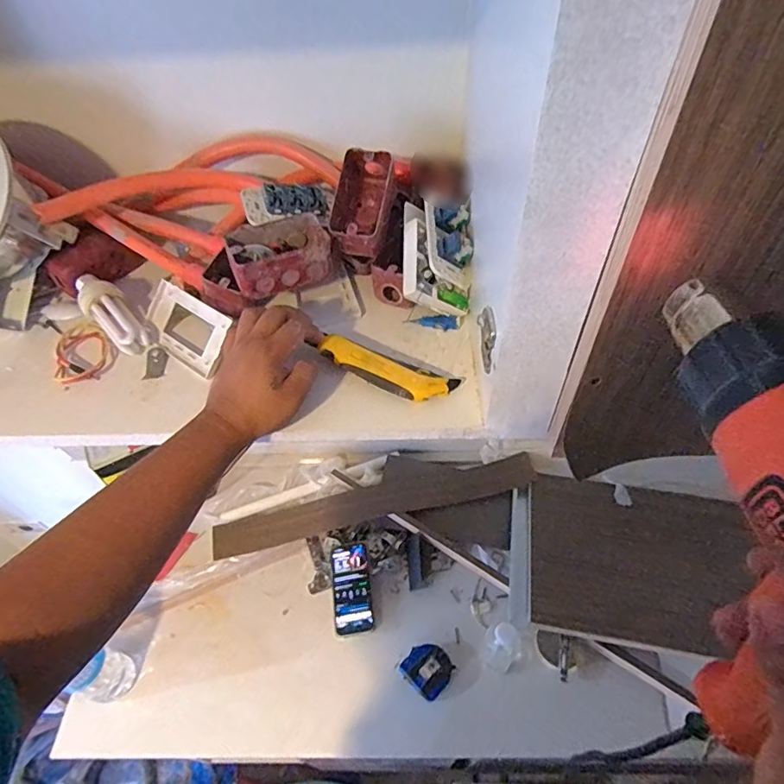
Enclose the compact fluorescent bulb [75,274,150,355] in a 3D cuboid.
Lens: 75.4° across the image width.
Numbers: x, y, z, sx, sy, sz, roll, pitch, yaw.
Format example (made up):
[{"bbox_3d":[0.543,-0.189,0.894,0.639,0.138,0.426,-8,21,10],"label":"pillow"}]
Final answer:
[{"bbox_3d":[-0.321,-0.091,0.577,0.045,0.035,0.126,-38,58,-25],"label":"compact fluorescent bulb"}]

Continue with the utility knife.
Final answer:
[{"bbox_3d":[-0.006,-0.025,0.517,0.144,0.023,0.040,22,54,14],"label":"utility knife"}]

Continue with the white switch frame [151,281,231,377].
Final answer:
[{"bbox_3d":[-0.227,-0.071,0.562,0.124,0.012,0.070,32,101,25],"label":"white switch frame"}]

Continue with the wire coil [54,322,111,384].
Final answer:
[{"bbox_3d":[-0.344,-0.044,0.568,0.054,0.020,0.093,-17,51,-11],"label":"wire coil"}]

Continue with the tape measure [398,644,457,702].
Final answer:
[{"bbox_3d":[0.064,0.485,0.889,0.081,0.050,0.077,35,60,27],"label":"tape measure"}]

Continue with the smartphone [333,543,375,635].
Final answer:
[{"bbox_3d":[-0.078,0.378,0.981,0.072,0.013,0.160,-12,58,5],"label":"smartphone"}]

